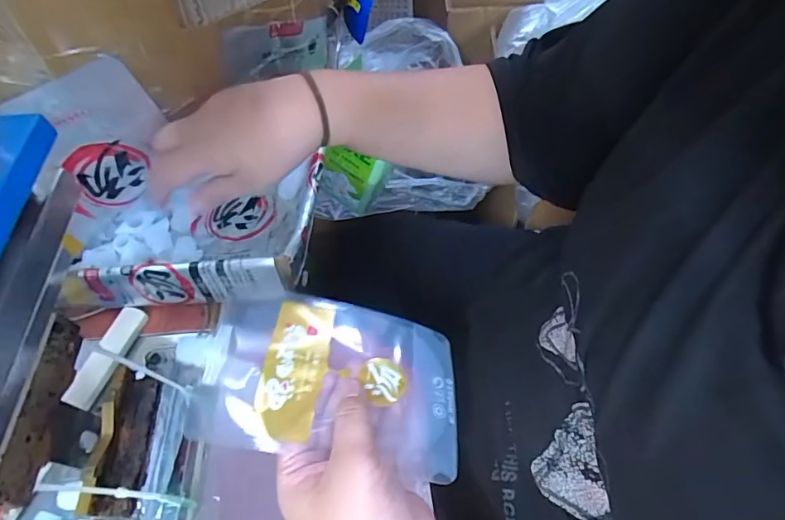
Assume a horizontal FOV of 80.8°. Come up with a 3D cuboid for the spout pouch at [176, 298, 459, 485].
[{"bbox_3d":[-0.044,0.079,0.322,0.184,0.014,0.114,14,53,-6],"label":"spout pouch"}]

